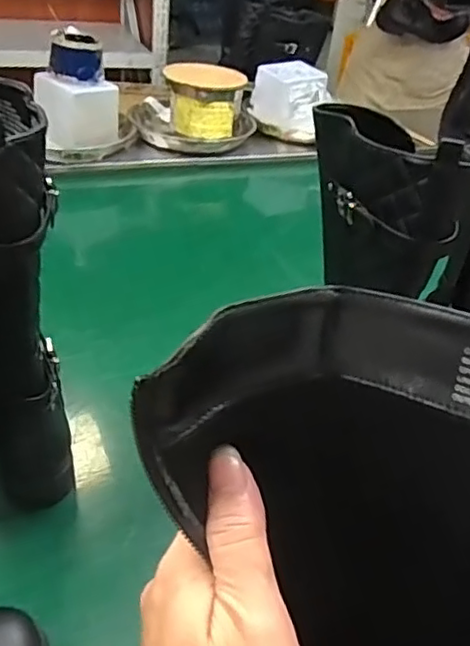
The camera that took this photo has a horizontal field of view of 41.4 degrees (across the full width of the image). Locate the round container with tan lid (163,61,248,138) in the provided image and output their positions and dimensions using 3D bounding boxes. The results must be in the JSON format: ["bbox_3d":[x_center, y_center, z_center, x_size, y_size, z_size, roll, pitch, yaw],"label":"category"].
[{"bbox_3d":[-0.060,-0.438,1.212,0.153,0.107,0.138,0,36,-10],"label":"round container with tan lid"}]

